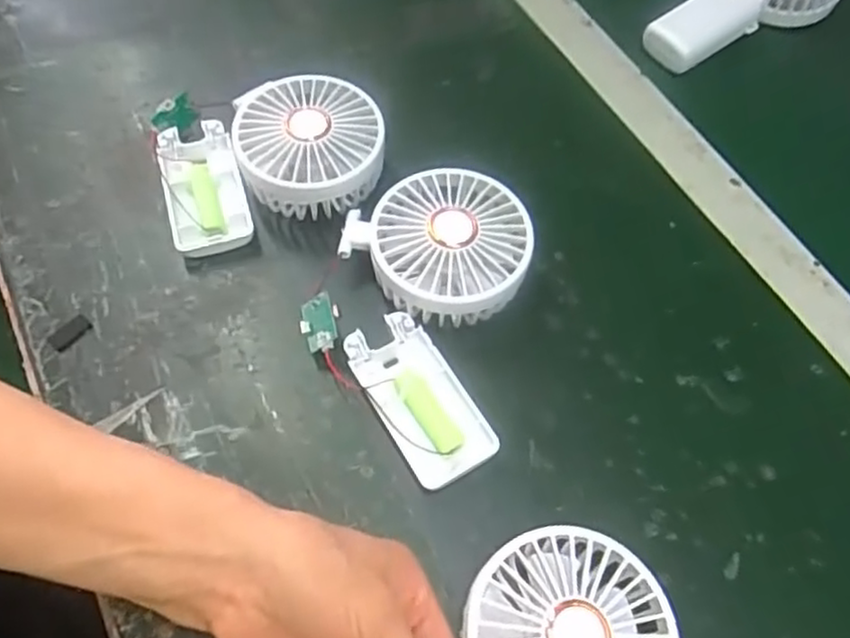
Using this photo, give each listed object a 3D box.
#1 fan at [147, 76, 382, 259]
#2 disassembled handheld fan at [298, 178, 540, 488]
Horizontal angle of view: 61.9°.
[{"bbox_3d":[-0.094,-0.101,0.422,0.127,0.045,0.102,-15,63,-11],"label":"fan"},{"bbox_3d":[-0.005,-0.003,0.380,0.115,0.044,0.168,11,61,3],"label":"disassembled handheld fan"}]

